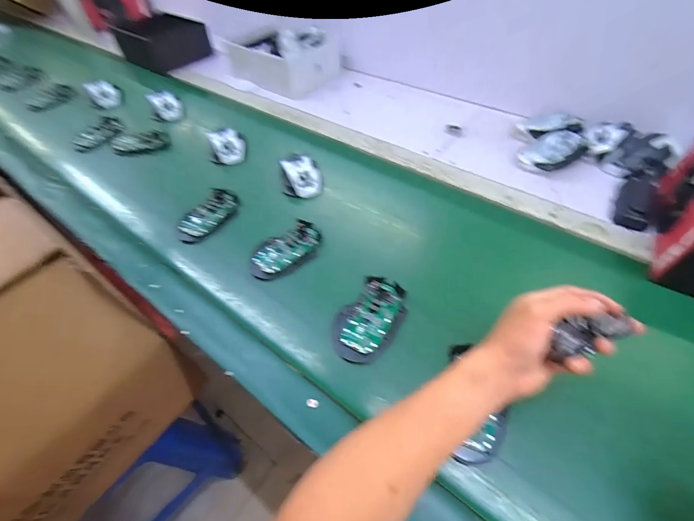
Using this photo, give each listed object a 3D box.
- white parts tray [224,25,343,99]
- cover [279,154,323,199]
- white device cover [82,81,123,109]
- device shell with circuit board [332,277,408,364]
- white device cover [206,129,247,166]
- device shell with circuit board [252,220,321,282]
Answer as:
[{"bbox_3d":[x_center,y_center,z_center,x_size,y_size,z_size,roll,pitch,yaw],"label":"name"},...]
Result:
[{"bbox_3d":[-0.156,-0.533,0.836,0.217,0.113,0.204,24,57,22],"label":"white parts tray"},{"bbox_3d":[-0.081,-0.155,0.574,0.075,0.037,0.078,-7,51,-1],"label":"cover"},{"bbox_3d":[-0.606,-0.418,0.802,0.071,0.036,0.065,-33,56,-21],"label":"white device cover"},{"bbox_3d":[0.029,0.072,0.405,0.074,0.022,0.114,25,57,22],"label":"device shell with circuit board"},{"bbox_3d":[-0.236,-0.224,0.636,0.063,0.040,0.070,-7,51,-2],"label":"white device cover"},{"bbox_3d":[-0.092,-0.015,0.482,0.113,0.026,0.063,-29,55,-18],"label":"device shell with circuit board"}]

